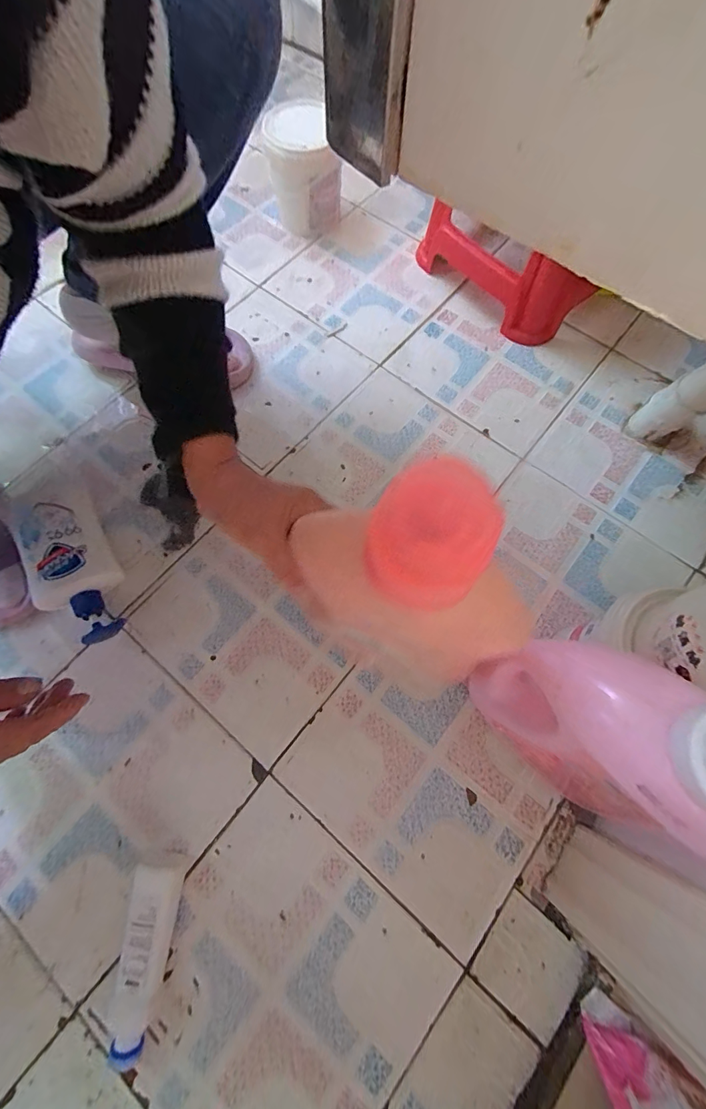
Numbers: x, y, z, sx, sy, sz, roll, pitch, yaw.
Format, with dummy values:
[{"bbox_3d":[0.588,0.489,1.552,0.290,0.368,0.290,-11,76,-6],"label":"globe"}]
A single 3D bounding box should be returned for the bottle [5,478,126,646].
[{"bbox_3d":[-0.321,0.012,0.467,0.081,0.059,0.188,-22,73,-7],"label":"bottle"}]

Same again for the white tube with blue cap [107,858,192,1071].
[{"bbox_3d":[-0.193,0.362,0.362,0.049,0.039,0.155,11,72,4],"label":"white tube with blue cap"}]

